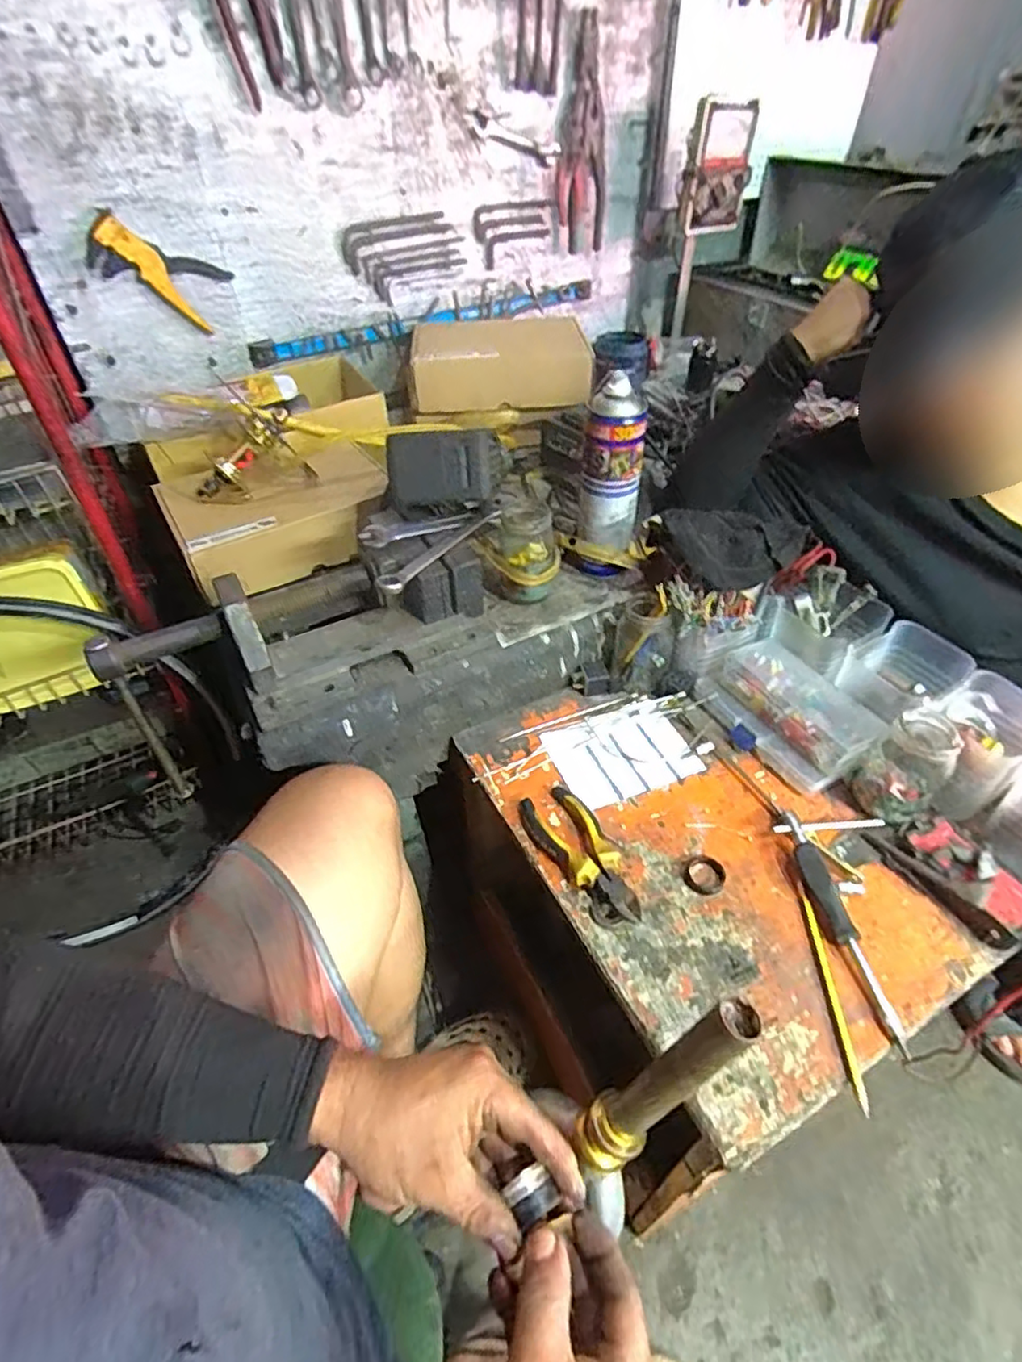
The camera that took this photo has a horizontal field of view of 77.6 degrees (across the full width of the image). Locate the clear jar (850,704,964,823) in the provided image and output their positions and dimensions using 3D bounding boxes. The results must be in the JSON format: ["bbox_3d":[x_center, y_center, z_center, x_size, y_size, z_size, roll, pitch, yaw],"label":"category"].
[{"bbox_3d":[0.364,0.075,0.585,0.069,0.100,0.066,-1,45,1],"label":"clear jar"}]

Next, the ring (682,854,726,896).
[{"bbox_3d":[0.173,0.173,0.568,0.036,0.007,0.037,-1,45,1],"label":"ring"}]

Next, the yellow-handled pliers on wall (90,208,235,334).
[{"bbox_3d":[-0.481,-0.559,0.871,0.164,0.085,0.027,5,52,-50],"label":"yellow-handled pliers on wall"}]

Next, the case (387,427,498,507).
[{"bbox_3d":[-0.074,-0.224,0.661,0.114,0.067,0.043,-3,45,-1],"label":"case"}]

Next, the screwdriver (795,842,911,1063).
[{"bbox_3d":[0.269,0.208,0.511,0.018,0.022,0.163,-6,45,-4],"label":"screwdriver"}]

